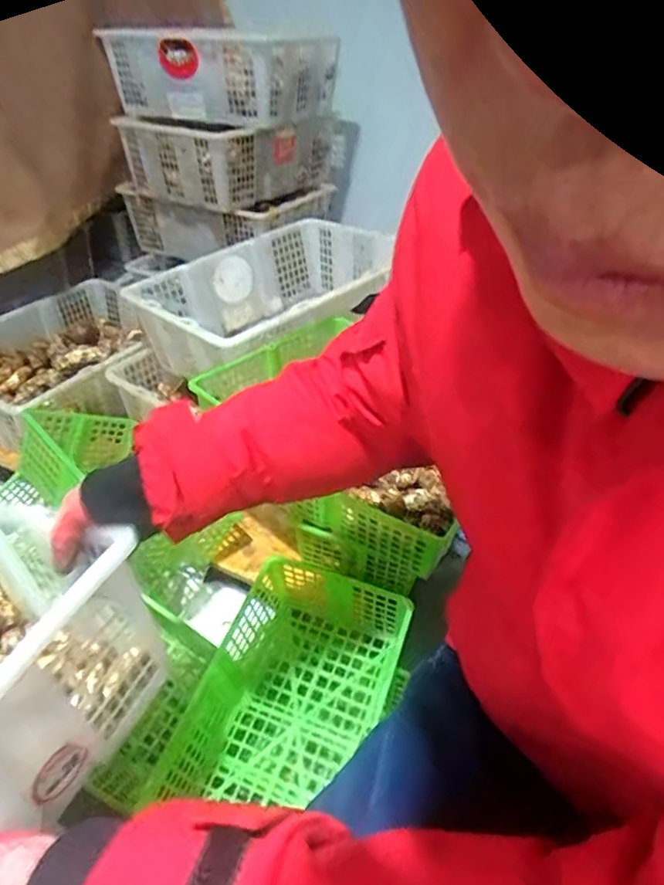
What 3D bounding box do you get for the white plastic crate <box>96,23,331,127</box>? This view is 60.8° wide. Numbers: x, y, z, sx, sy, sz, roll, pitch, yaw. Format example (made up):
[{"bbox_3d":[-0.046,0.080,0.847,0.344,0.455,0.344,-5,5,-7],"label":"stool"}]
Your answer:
[{"bbox_3d":[-0.248,-0.850,1.301,0.402,0.156,0.343,19,41,22],"label":"white plastic crate"}]

